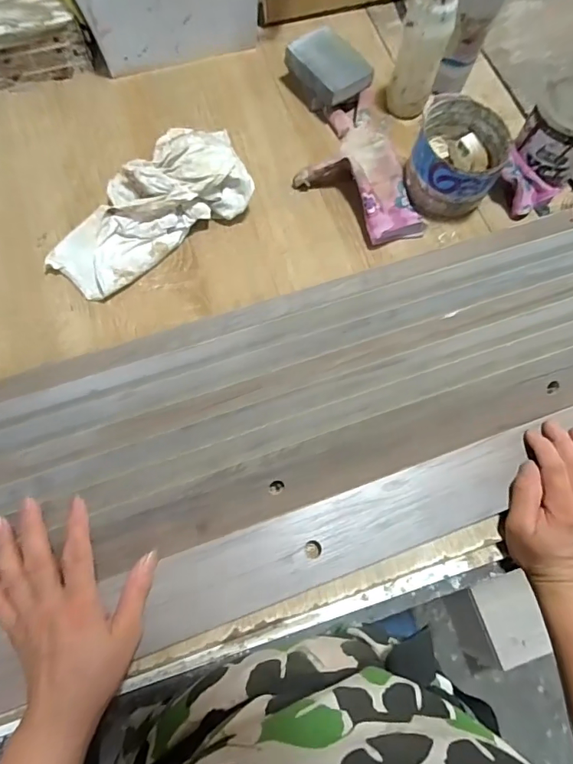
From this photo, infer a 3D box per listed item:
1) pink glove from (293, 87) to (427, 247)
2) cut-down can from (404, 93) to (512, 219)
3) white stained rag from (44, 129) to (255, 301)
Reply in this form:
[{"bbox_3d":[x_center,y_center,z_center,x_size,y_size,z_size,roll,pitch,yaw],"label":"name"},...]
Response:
[{"bbox_3d":[0.079,-0.262,0.559,0.131,0.039,0.215,-12,71,-7],"label":"pink glove"},{"bbox_3d":[0.199,-0.259,0.540,0.098,0.074,0.105,1,70,-2],"label":"cut-down can"},{"bbox_3d":[-0.138,-0.206,0.516,0.134,0.058,0.270,39,73,11],"label":"white stained rag"}]

